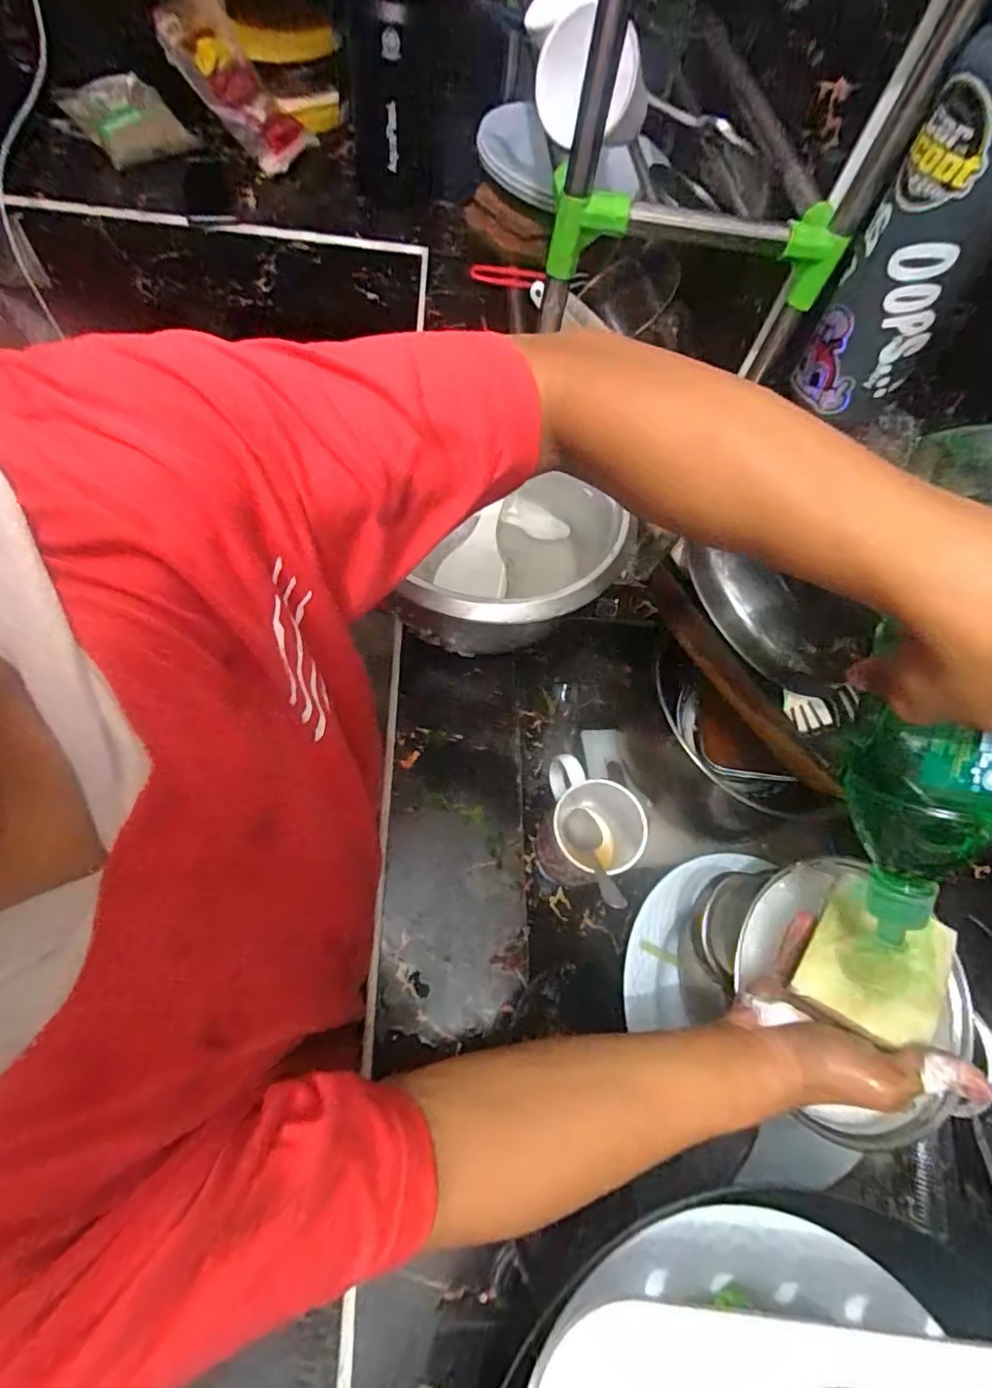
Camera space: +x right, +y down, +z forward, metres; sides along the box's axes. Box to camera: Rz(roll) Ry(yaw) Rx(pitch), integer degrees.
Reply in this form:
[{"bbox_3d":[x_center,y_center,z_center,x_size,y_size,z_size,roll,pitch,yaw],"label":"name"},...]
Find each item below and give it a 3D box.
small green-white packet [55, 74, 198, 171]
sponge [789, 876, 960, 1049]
[{"bbox_3d":[-0.584,-0.908,0.918,0.167,0.098,0.031,-16,36,-2],"label":"small green-white packet"},{"bbox_3d":[0.255,0.178,0.381,0.078,0.020,0.097,32,67,15],"label":"sponge"}]

